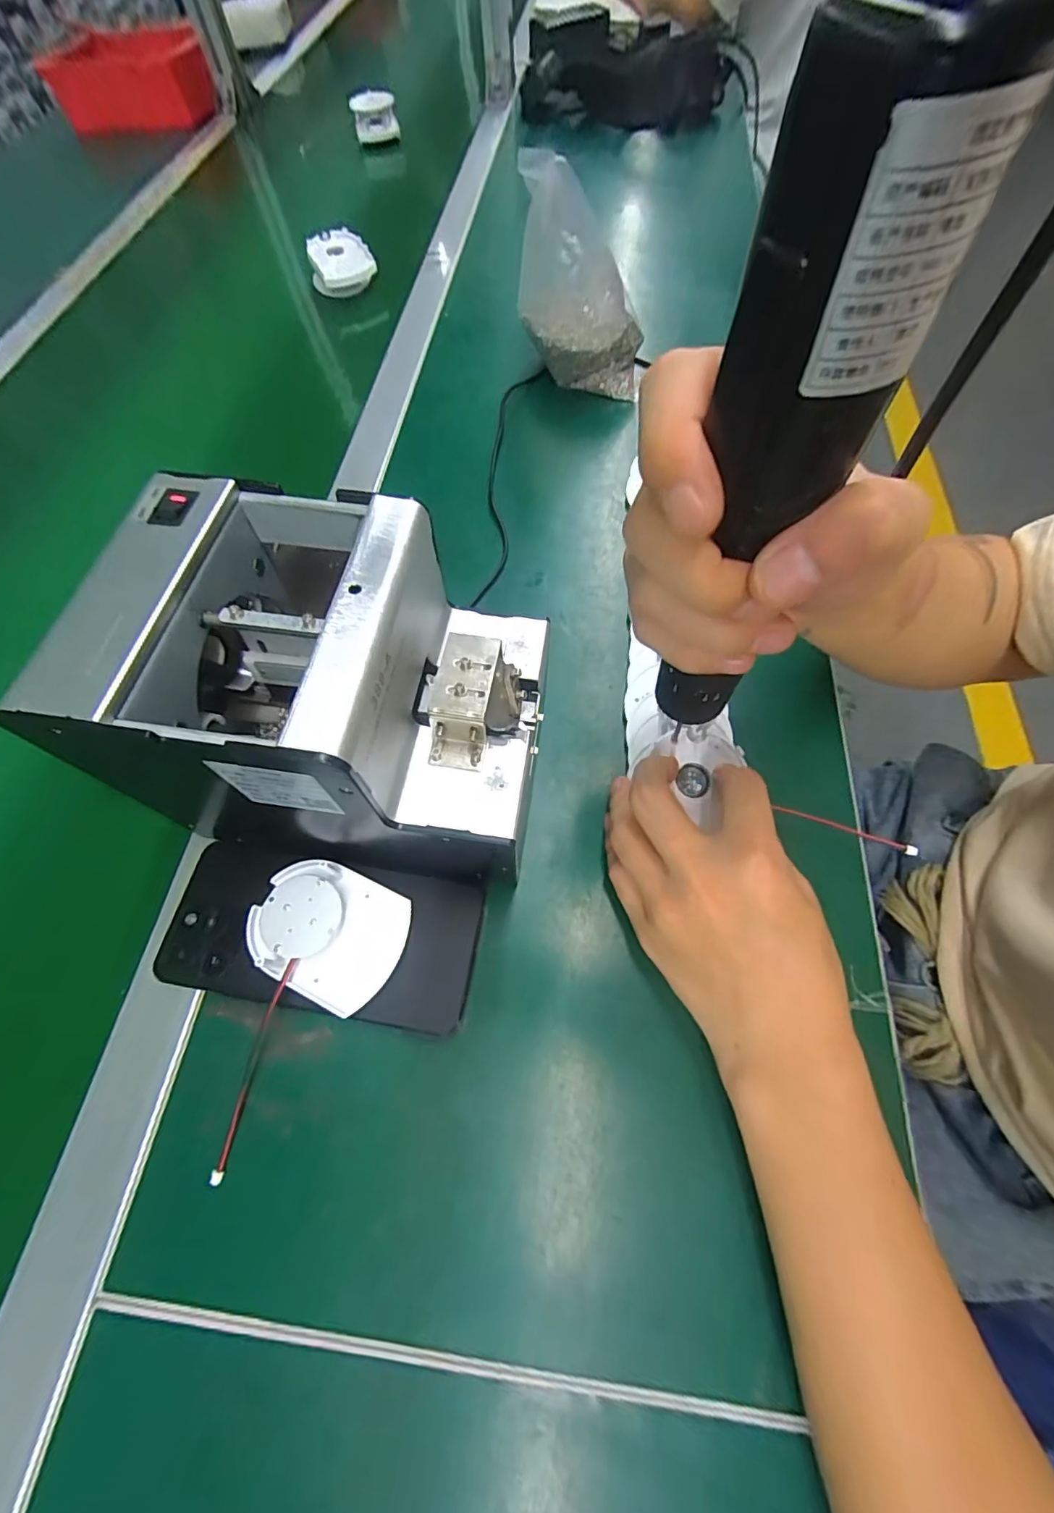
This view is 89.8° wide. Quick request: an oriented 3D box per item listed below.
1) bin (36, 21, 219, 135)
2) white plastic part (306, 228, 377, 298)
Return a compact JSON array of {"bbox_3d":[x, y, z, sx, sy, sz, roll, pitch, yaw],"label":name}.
[{"bbox_3d":[-0.602,-1.033,0.810,0.238,0.085,0.095,3,64,5],"label":"bin"},{"bbox_3d":[-0.199,-0.528,0.565,0.064,0.032,0.079,-19,65,-6],"label":"white plastic part"}]

